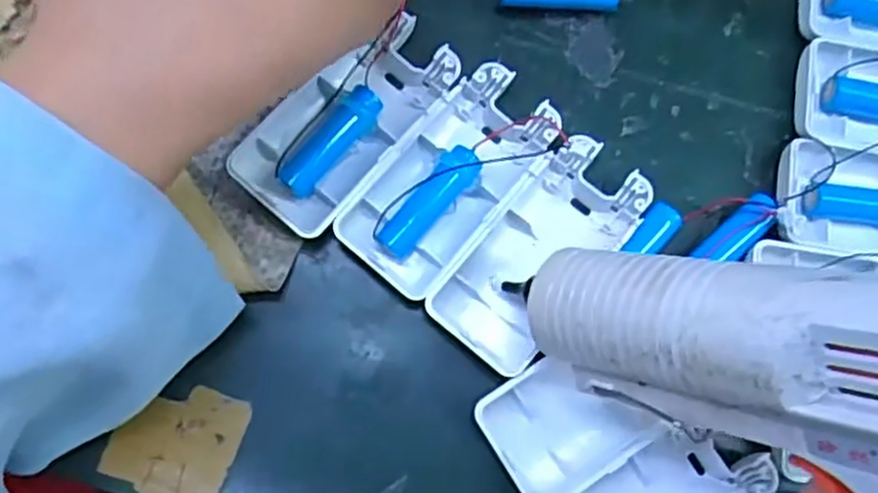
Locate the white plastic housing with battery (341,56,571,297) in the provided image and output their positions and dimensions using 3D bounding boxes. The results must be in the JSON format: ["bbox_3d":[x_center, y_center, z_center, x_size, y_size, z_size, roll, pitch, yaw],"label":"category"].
[{"bbox_3d":[0.005,-0.026,0.284,0.046,0.015,0.091,42,78,3],"label":"white plastic housing with battery"}]

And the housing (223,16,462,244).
[{"bbox_3d":[-0.035,-0.048,0.283,0.044,0.016,0.091,41,78,3],"label":"housing"}]

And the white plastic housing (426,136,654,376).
[{"bbox_3d":[0.039,0.002,0.282,0.044,0.016,0.090,41,78,3],"label":"white plastic housing"}]

